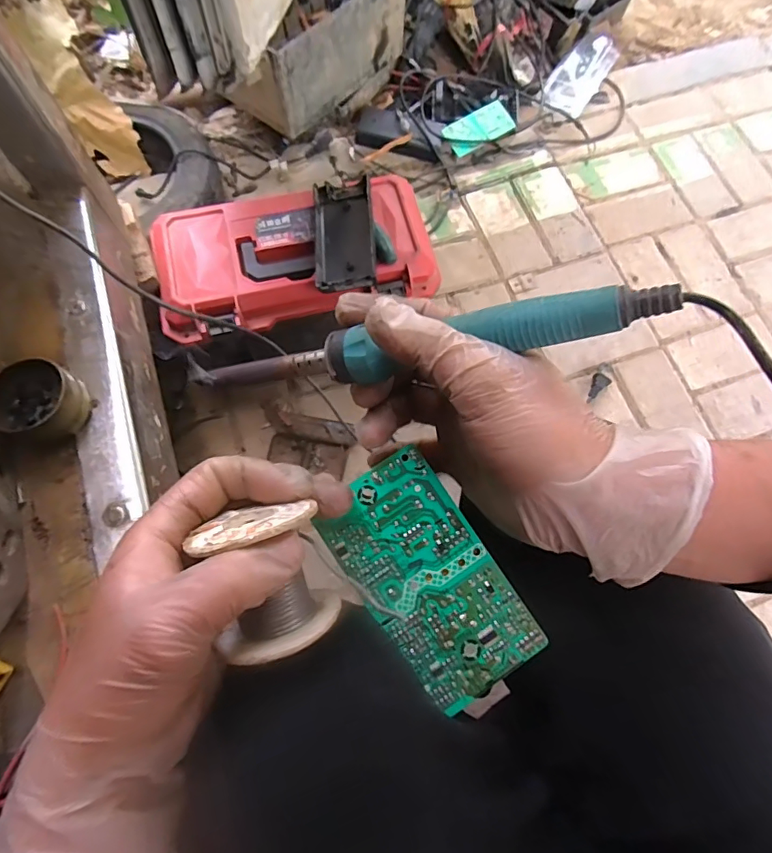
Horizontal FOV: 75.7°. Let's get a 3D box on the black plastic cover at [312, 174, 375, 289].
[{"bbox_3d":[-0.052,-0.246,0.627,0.072,0.025,0.156,-3,73,-4],"label":"black plastic cover"}]

